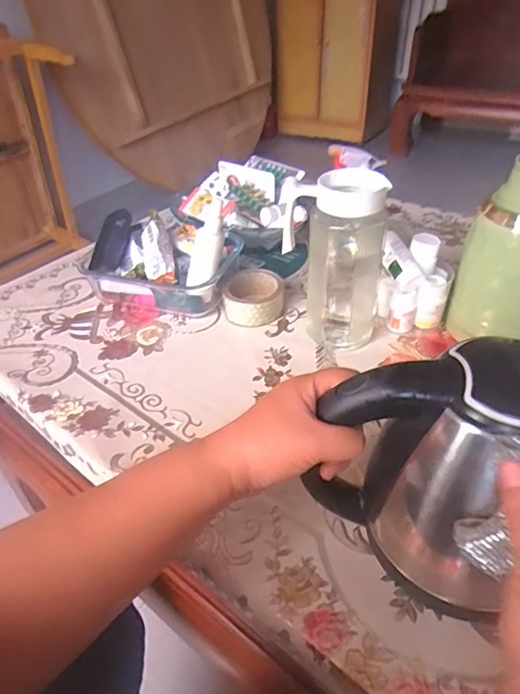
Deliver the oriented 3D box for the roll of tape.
[{"bbox_3d":[-0.009,-0.071,0.684,0.086,0.042,0.090,-1,39,1],"label":"roll of tape"}]

